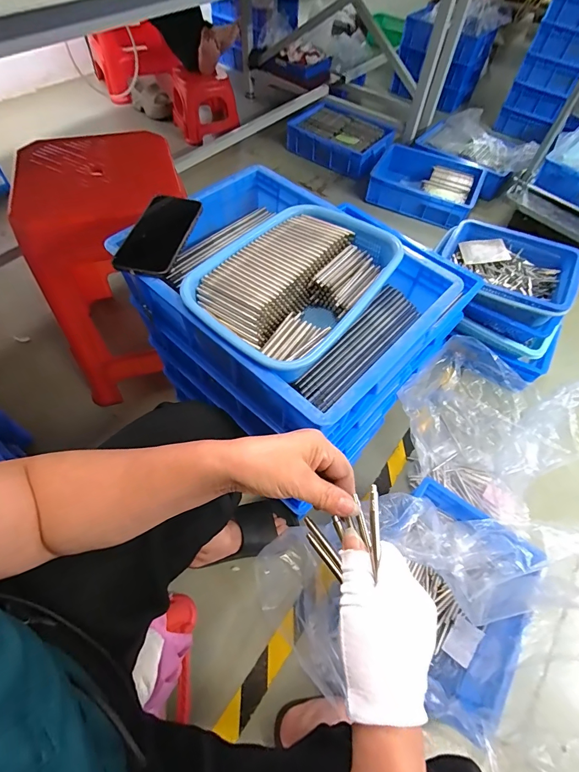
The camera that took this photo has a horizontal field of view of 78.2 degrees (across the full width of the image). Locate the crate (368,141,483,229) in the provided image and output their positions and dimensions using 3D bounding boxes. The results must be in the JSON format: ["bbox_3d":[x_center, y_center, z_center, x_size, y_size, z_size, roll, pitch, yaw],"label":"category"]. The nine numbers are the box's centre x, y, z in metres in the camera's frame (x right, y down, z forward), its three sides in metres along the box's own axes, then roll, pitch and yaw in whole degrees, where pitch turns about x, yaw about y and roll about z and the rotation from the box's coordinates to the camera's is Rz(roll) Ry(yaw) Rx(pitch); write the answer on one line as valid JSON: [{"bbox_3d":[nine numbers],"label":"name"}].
[{"bbox_3d":[0.556,-0.820,1.480,0.426,0.128,0.353,31,62,14],"label":"crate"}]

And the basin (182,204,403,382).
[{"bbox_3d":[0.009,-0.140,0.494,0.202,0.078,0.289,35,63,16],"label":"basin"}]

